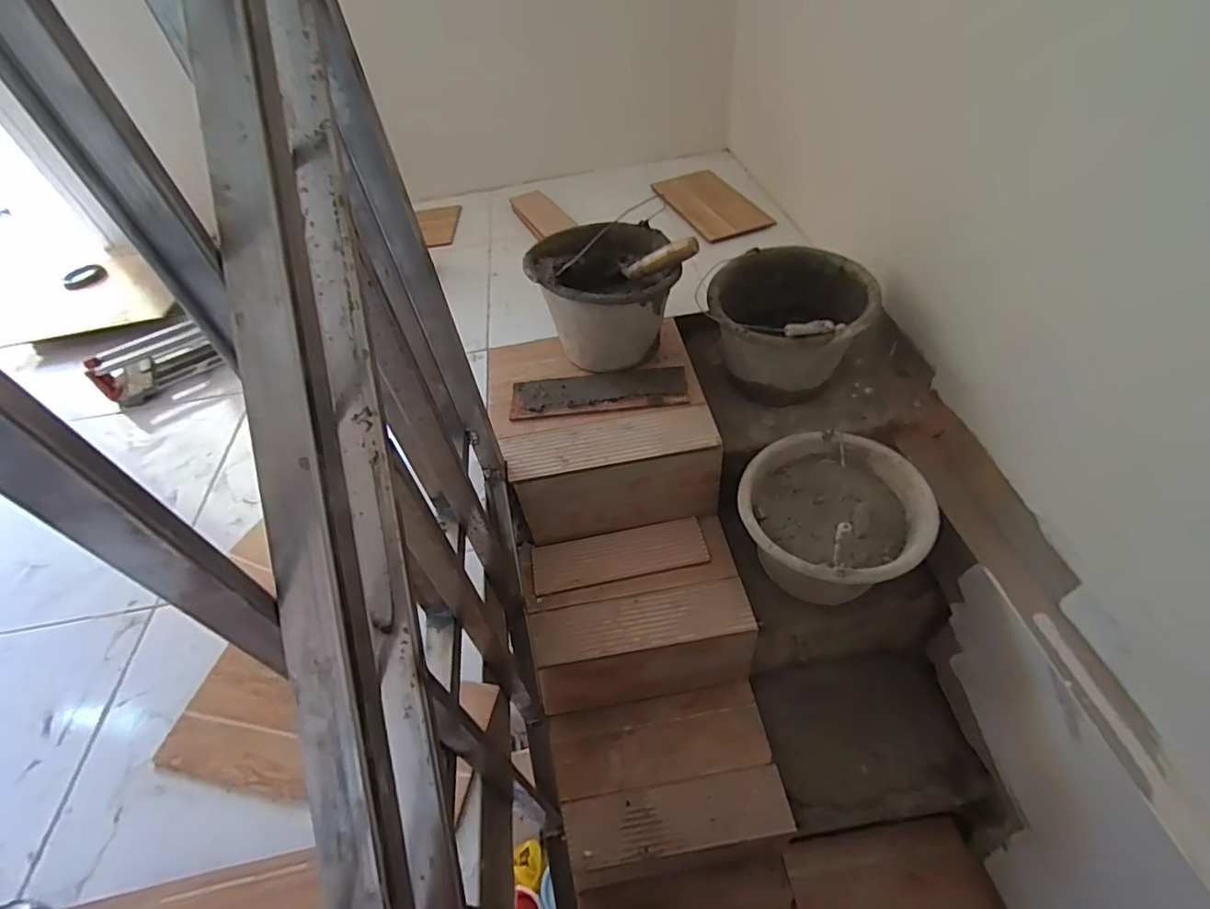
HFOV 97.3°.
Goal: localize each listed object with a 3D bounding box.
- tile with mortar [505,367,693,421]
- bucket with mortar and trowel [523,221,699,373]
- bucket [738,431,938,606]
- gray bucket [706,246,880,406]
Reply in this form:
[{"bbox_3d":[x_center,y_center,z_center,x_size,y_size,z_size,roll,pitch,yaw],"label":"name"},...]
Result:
[{"bbox_3d":[-0.012,-0.120,1.000,0.326,0.016,0.105,-4,48,3],"label":"tile with mortar"},{"bbox_3d":[0.002,-0.298,1.019,0.245,0.231,0.253,-3,48,4],"label":"bucket with mortar and trowel"},{"bbox_3d":[0.370,0.134,0.909,0.275,0.209,0.264,7,50,13],"label":"bucket"},{"bbox_3d":[0.329,-0.211,0.984,0.265,0.202,0.280,-3,48,4],"label":"gray bucket"}]

